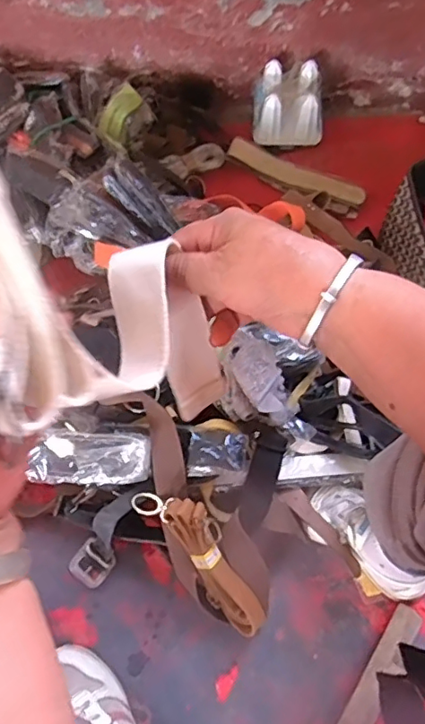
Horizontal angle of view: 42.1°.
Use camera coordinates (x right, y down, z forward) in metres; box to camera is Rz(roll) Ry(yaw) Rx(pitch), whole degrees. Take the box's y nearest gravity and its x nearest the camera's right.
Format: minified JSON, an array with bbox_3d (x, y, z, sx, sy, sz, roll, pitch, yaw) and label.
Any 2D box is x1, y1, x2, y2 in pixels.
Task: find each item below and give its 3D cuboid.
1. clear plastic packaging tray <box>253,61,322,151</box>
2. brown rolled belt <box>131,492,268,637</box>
[{"bbox_3d":[0.135,-0.455,0.974,0.122,0.105,0.097,2,68,1],"label":"clear plastic packaging tray"},{"bbox_3d":[-0.007,0.243,0.675,0.068,0.048,0.222,-34,100,-11],"label":"brown rolled belt"}]

